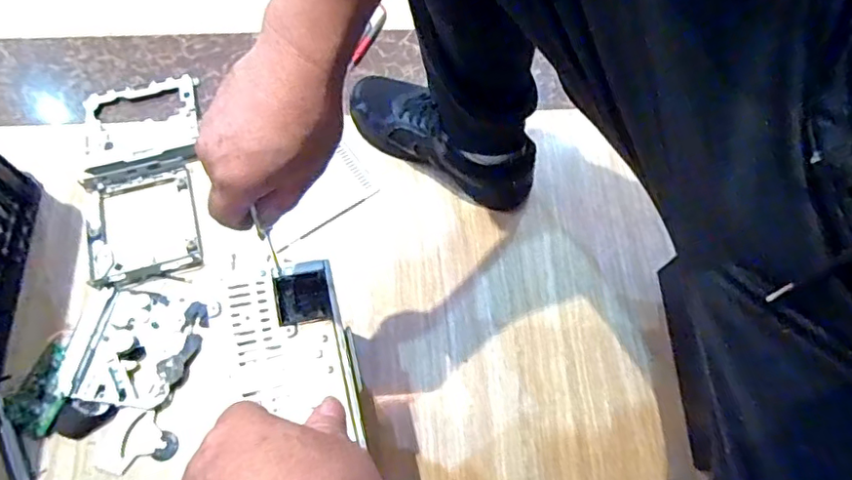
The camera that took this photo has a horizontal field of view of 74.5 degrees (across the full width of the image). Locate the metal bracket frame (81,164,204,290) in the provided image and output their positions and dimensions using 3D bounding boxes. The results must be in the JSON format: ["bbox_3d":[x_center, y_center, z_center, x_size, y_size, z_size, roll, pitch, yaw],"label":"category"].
[{"bbox_3d":[-0.350,-0.020,0.685,0.133,0.024,0.149,-12,67,-8],"label":"metal bracket frame"}]

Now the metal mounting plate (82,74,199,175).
[{"bbox_3d":[-0.373,-0.152,0.743,0.146,0.023,0.146,-17,58,-9],"label":"metal mounting plate"}]

